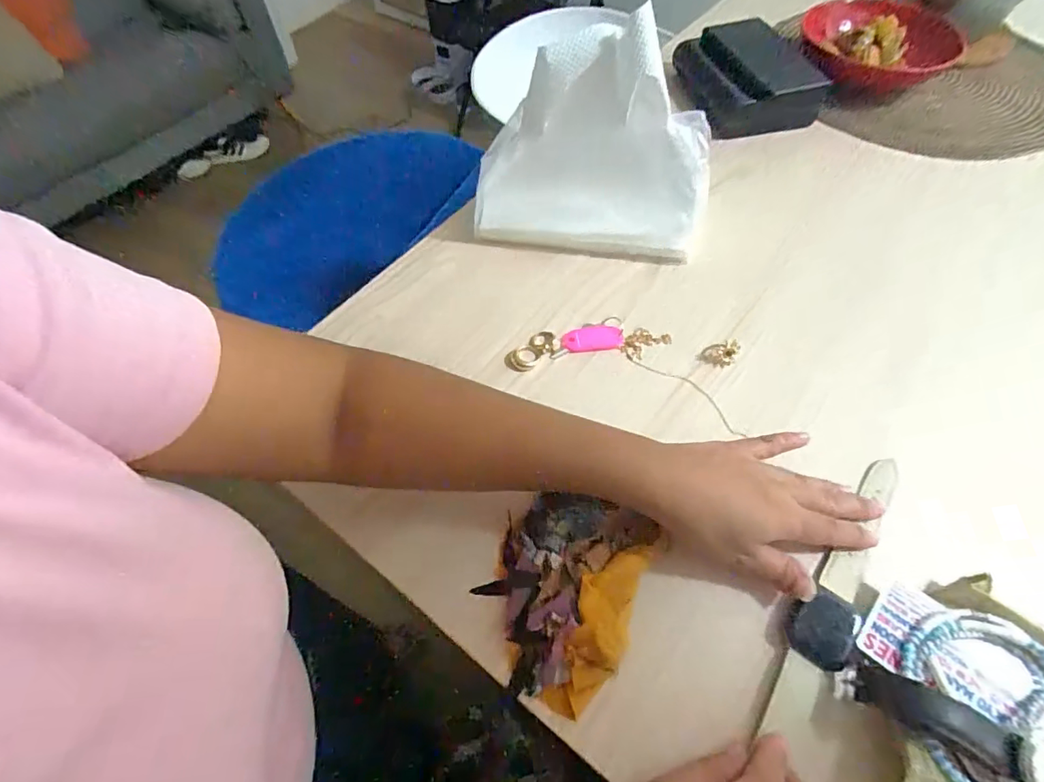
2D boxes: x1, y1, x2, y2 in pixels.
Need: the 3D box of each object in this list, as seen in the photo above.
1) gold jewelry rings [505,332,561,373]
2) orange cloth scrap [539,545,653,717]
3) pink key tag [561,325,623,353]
[{"bbox_3d":[0.008,-0.032,0.425,0.046,0.006,0.023,-33,63,-17],"label":"gold jewelry rings"},{"bbox_3d":[0.047,0.141,0.309,0.034,0.025,0.102,21,61,13],"label":"orange cloth scrap"},{"bbox_3d":[0.058,-0.044,0.426,0.051,0.005,0.022,-6,59,-2],"label":"pink key tag"}]

